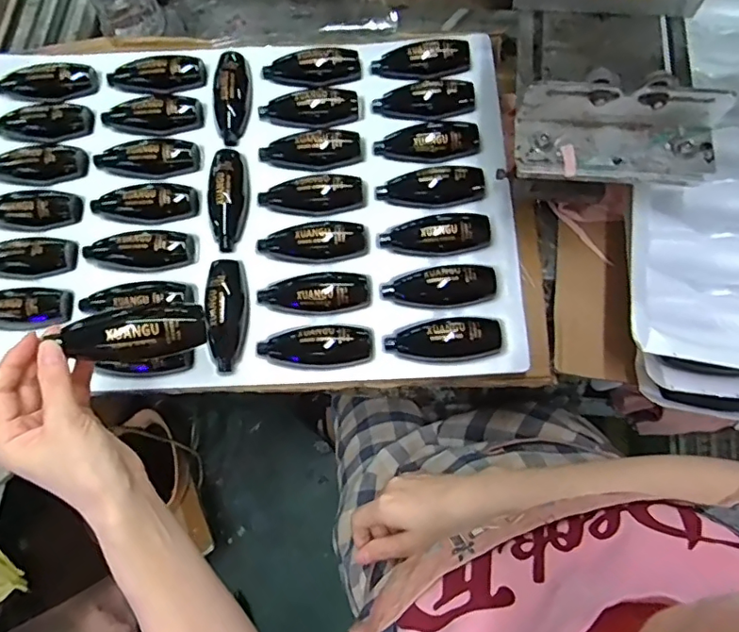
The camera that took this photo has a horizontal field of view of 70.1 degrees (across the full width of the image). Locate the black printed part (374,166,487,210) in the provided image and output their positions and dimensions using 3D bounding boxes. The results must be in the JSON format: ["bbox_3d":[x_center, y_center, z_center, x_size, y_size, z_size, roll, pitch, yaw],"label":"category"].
[{"bbox_3d":[0.060,-0.126,0.514,0.104,0.030,0.037,-4,70,-2],"label":"black printed part"}]

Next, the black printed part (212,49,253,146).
[{"bbox_3d":[-0.145,-0.230,0.548,0.039,0.023,0.108,-3,70,-1],"label":"black printed part"}]

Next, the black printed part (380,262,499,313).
[{"bbox_3d":[0.065,-0.028,0.487,0.100,0.031,0.039,-11,70,-4],"label":"black printed part"}]

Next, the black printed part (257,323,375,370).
[{"bbox_3d":[-0.049,0.029,0.482,0.104,0.024,0.040,-4,89,2],"label":"black printed part"}]

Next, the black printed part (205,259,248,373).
[{"bbox_3d":[-0.134,-0.002,0.489,0.036,0.026,0.100,-2,70,-1],"label":"black printed part"}]

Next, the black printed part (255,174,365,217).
[{"bbox_3d":[-0.058,-0.123,0.519,0.103,0.022,0.043,0,70,0],"label":"black printed part"}]

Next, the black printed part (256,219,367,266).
[{"bbox_3d":[-0.054,-0.074,0.504,0.104,0.024,0.044,-3,70,-1],"label":"black printed part"}]

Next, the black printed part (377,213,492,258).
[{"bbox_3d":[0.063,-0.079,0.499,0.102,0.029,0.039,-5,70,-2],"label":"black printed part"}]

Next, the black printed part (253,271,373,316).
[{"bbox_3d":[-0.051,-0.023,0.493,0.106,0.023,0.038,-5,70,-2],"label":"black printed part"}]

